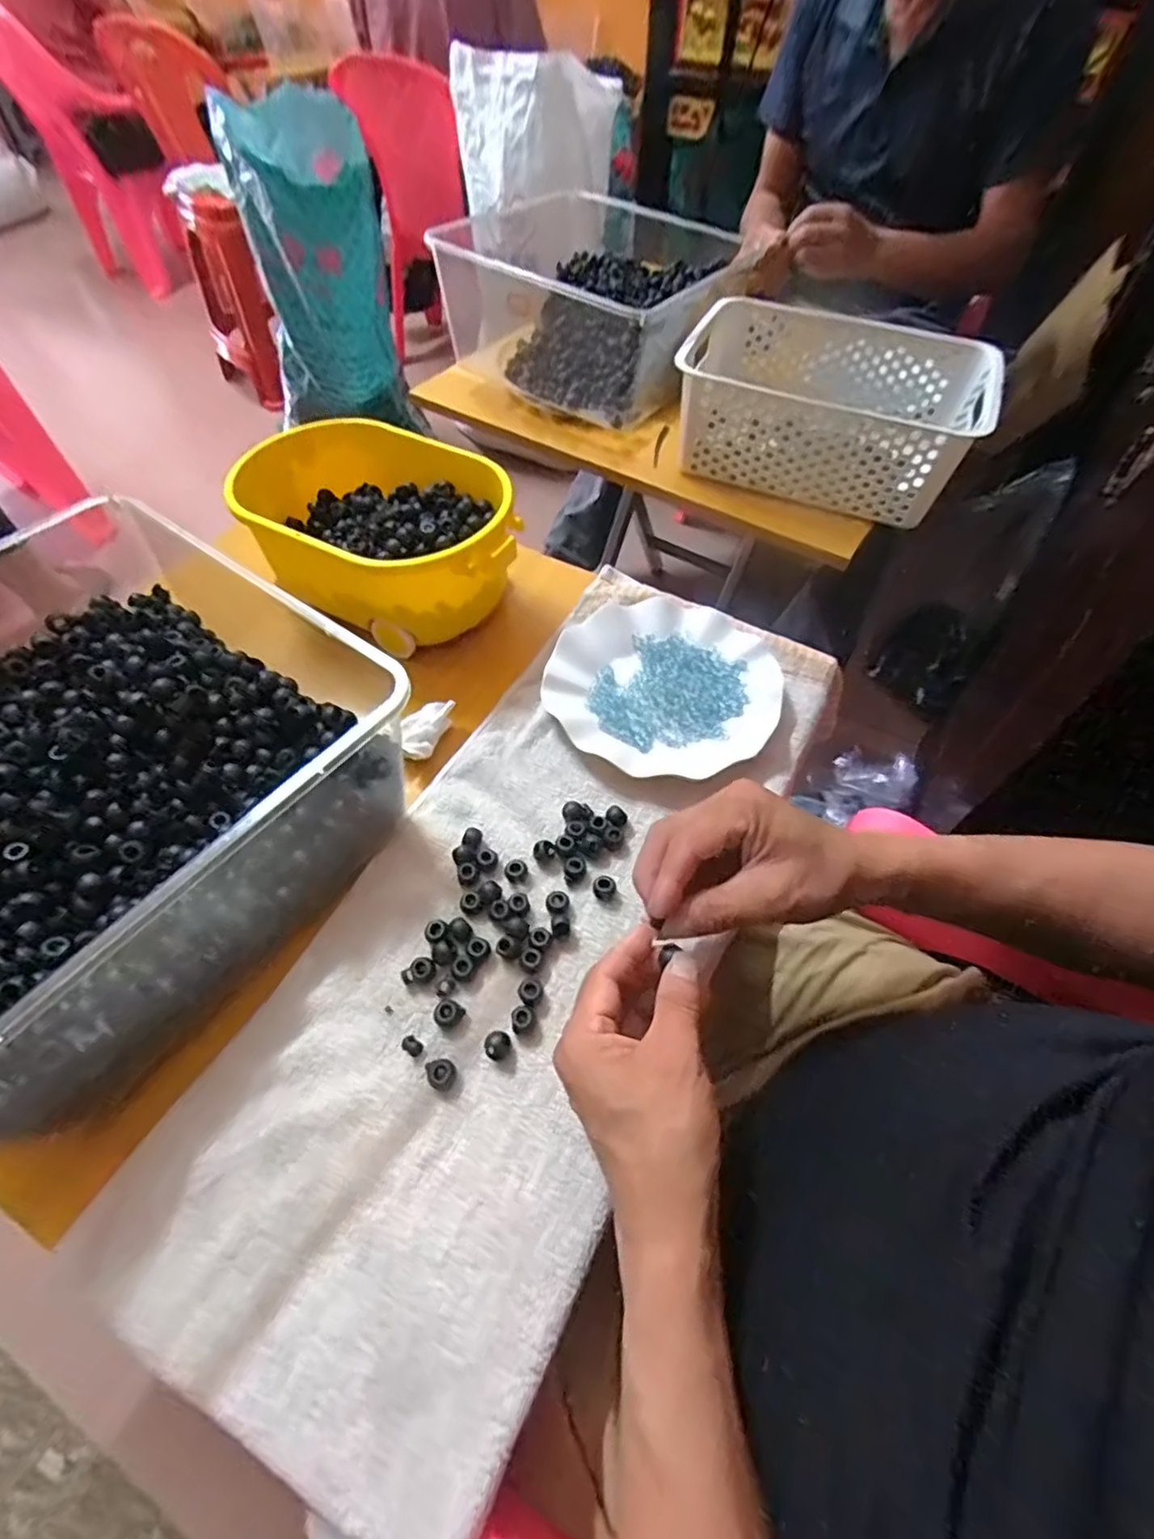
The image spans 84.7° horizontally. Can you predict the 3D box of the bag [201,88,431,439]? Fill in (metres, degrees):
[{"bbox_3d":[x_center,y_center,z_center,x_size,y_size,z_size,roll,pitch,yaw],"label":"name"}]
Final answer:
[{"bbox_3d":[-0.541,-1.005,1.339,0.286,0.532,0.266,-18,58,-13],"label":"bag"}]

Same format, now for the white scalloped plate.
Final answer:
[{"bbox_3d":[0.070,-0.070,0.516,0.187,0.023,0.172,1,55,-1],"label":"white scalloped plate"}]

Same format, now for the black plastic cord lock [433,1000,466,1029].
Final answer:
[{"bbox_3d":[-0.076,0.144,0.374,0.015,0.009,0.016,1,55,-1],"label":"black plastic cord lock"}]

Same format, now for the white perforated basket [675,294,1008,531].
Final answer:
[{"bbox_3d":[0.272,-0.395,0.697,0.301,0.106,0.210,19,57,11],"label":"white perforated basket"}]

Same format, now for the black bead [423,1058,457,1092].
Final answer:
[{"bbox_3d":[-0.076,0.171,0.356,0.016,0.009,0.016,1,55,-1],"label":"black bead"}]

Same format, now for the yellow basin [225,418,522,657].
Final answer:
[{"bbox_3d":[-0.169,-0.199,0.554,0.252,0.104,0.166,28,59,17],"label":"yellow basin"}]

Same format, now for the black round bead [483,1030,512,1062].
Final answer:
[{"bbox_3d":[-0.046,0.159,0.365,0.015,0.010,0.015,1,55,-1],"label":"black round bead"}]

